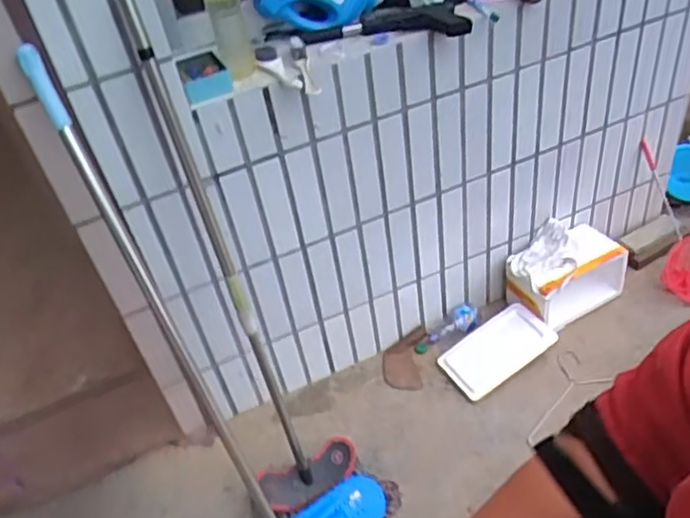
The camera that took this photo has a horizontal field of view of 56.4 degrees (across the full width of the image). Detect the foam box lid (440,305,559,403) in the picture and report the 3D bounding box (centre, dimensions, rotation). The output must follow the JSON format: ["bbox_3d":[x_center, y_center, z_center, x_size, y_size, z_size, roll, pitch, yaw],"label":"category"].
[{"bbox_3d":[0.387,0.233,1.637,0.269,0.037,0.146,-35,61,0],"label":"foam box lid"}]

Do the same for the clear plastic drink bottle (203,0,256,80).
[{"bbox_3d":[-0.210,-0.435,1.147,0.065,0.219,0.067,-14,39,-5],"label":"clear plastic drink bottle"}]

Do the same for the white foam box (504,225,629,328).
[{"bbox_3d":[0.584,0.036,1.667,0.290,0.138,0.175,-24,41,-17],"label":"white foam box"}]

